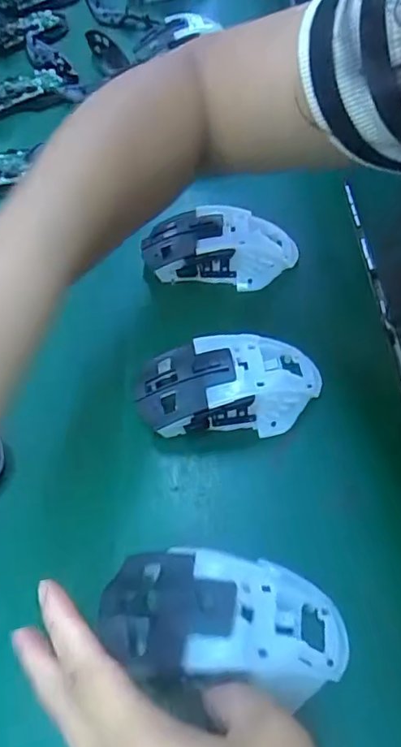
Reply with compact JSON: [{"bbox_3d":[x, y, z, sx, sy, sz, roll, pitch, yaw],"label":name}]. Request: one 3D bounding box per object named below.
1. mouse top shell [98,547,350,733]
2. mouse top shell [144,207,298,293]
[{"bbox_3d":[0.011,0.118,0.260,0.115,0.030,0.067,8,54,5],"label":"mouse top shell"},{"bbox_3d":[0.015,-0.092,0.430,0.112,0.049,0.053,5,54,3],"label":"mouse top shell"}]

